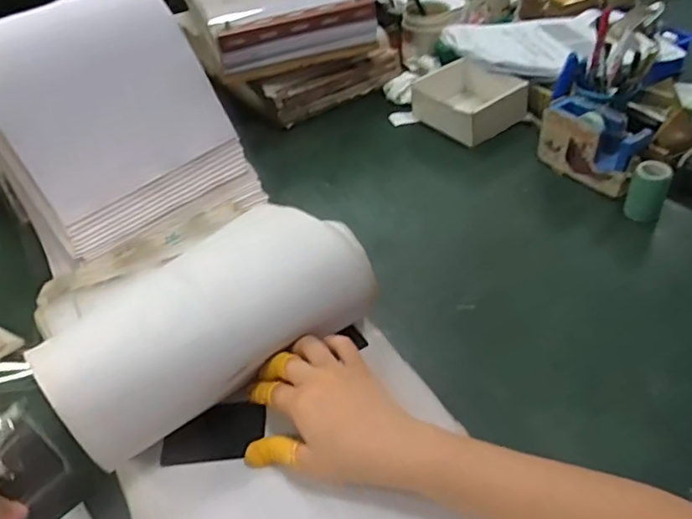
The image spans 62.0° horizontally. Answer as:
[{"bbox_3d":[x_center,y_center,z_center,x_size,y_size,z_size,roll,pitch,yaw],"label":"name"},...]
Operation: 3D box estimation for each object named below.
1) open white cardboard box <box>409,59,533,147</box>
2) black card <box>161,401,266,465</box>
[{"bbox_3d":[0.184,-0.242,0.881,0.117,0.061,0.147,-32,48,-25],"label":"open white cardboard box"},{"bbox_3d":[-0.109,0.143,0.477,0.083,0.008,0.048,-5,43,2],"label":"black card"}]

